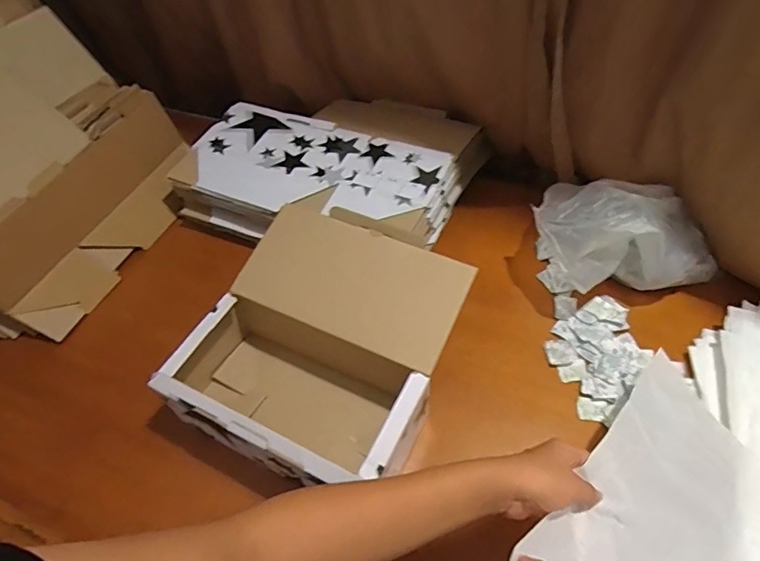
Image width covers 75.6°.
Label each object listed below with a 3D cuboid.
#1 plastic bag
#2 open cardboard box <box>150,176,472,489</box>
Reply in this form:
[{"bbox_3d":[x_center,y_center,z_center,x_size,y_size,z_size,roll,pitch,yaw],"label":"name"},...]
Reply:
[{"bbox_3d":[0.330,-0.082,0.680,0.238,0.115,0.177,-11,53,-3],"label":"plastic bag"},{"bbox_3d":[-0.055,0.064,0.630,0.285,0.147,0.356,20,58,19],"label":"open cardboard box"}]

